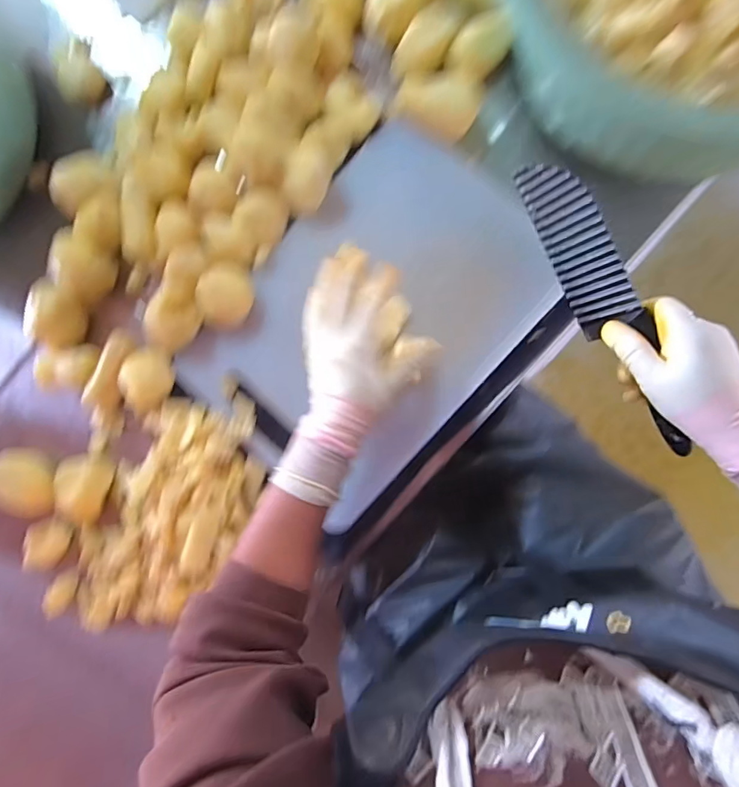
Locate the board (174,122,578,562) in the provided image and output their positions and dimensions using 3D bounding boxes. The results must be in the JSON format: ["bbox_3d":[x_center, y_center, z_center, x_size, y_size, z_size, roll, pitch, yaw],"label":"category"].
[{"bbox_3d":[0.008,-0.068,0.492,0.284,0.031,0.378,45,96,4],"label":"board"}]

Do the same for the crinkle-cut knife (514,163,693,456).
[{"bbox_3d":[0.197,-0.069,0.374,0.020,0.057,0.259,-35,94,-31],"label":"crinkle-cut knife"}]

